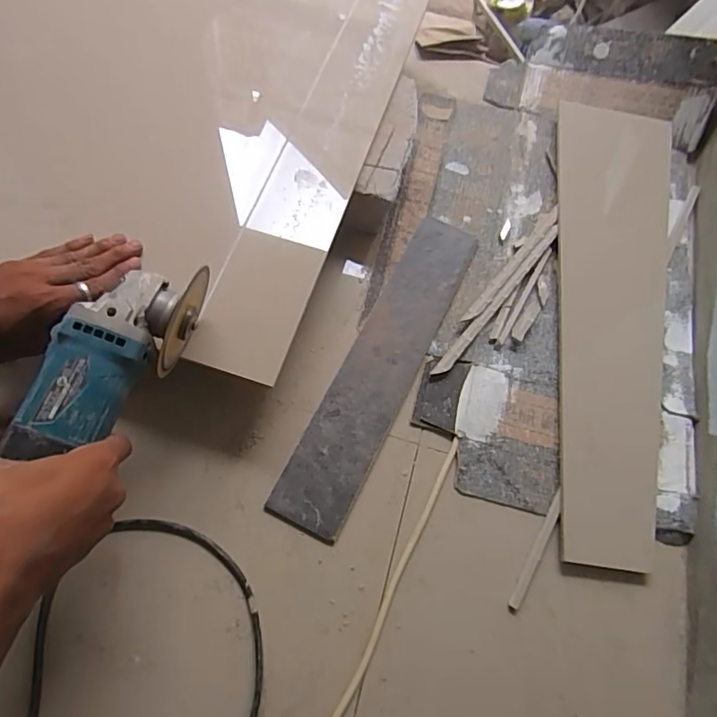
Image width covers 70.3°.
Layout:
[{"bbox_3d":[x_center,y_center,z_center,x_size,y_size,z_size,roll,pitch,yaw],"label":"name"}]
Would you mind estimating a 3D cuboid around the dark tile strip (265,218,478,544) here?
[{"bbox_3d":[0.031,0.002,0.564,0.077,0.009,0.393,27,68,5],"label":"dark tile strip"}]

